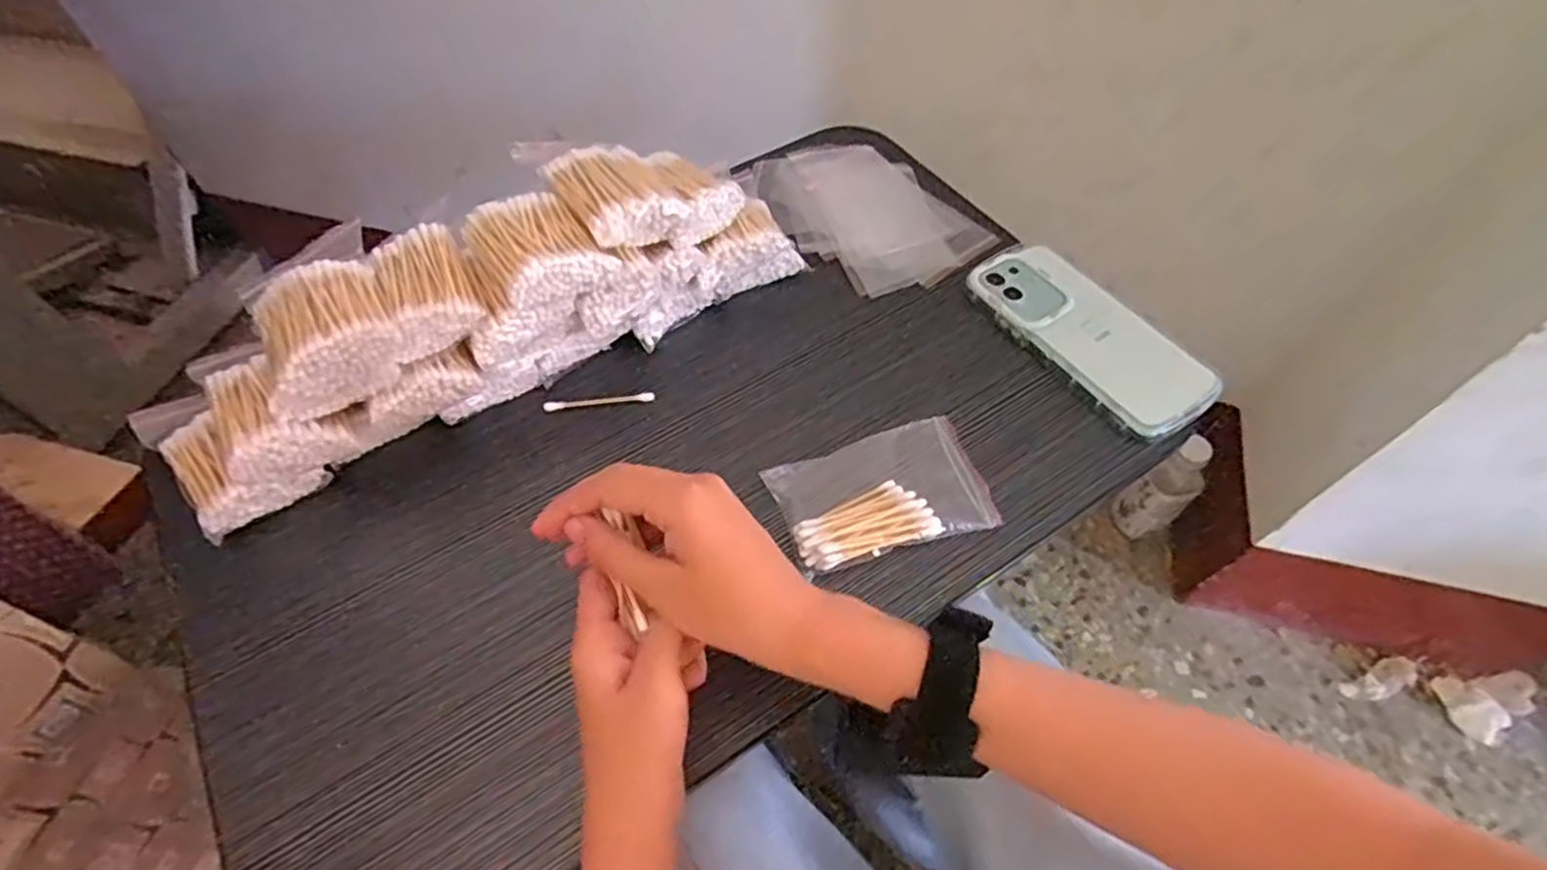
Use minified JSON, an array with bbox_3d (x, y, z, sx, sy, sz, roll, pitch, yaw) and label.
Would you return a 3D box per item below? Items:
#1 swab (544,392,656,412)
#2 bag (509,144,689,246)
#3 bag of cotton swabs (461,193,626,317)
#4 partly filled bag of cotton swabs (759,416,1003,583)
[{"bbox_3d":[-0.112,-0.022,0.471,0.070,0.004,0.007,-6,56,-4],"label":"swab"},{"bbox_3d":[-0.105,-0.152,0.443,0.058,0.030,0.105,-34,62,-20],"label":"bag"},{"bbox_3d":[-0.136,-0.104,0.421,0.064,0.037,0.070,-34,62,-20],"label":"bag of cotton swabs"},{"bbox_3d":[0.062,0.033,0.424,0.116,0.015,0.076,-13,57,-8],"label":"partly filled bag of cotton swabs"}]

